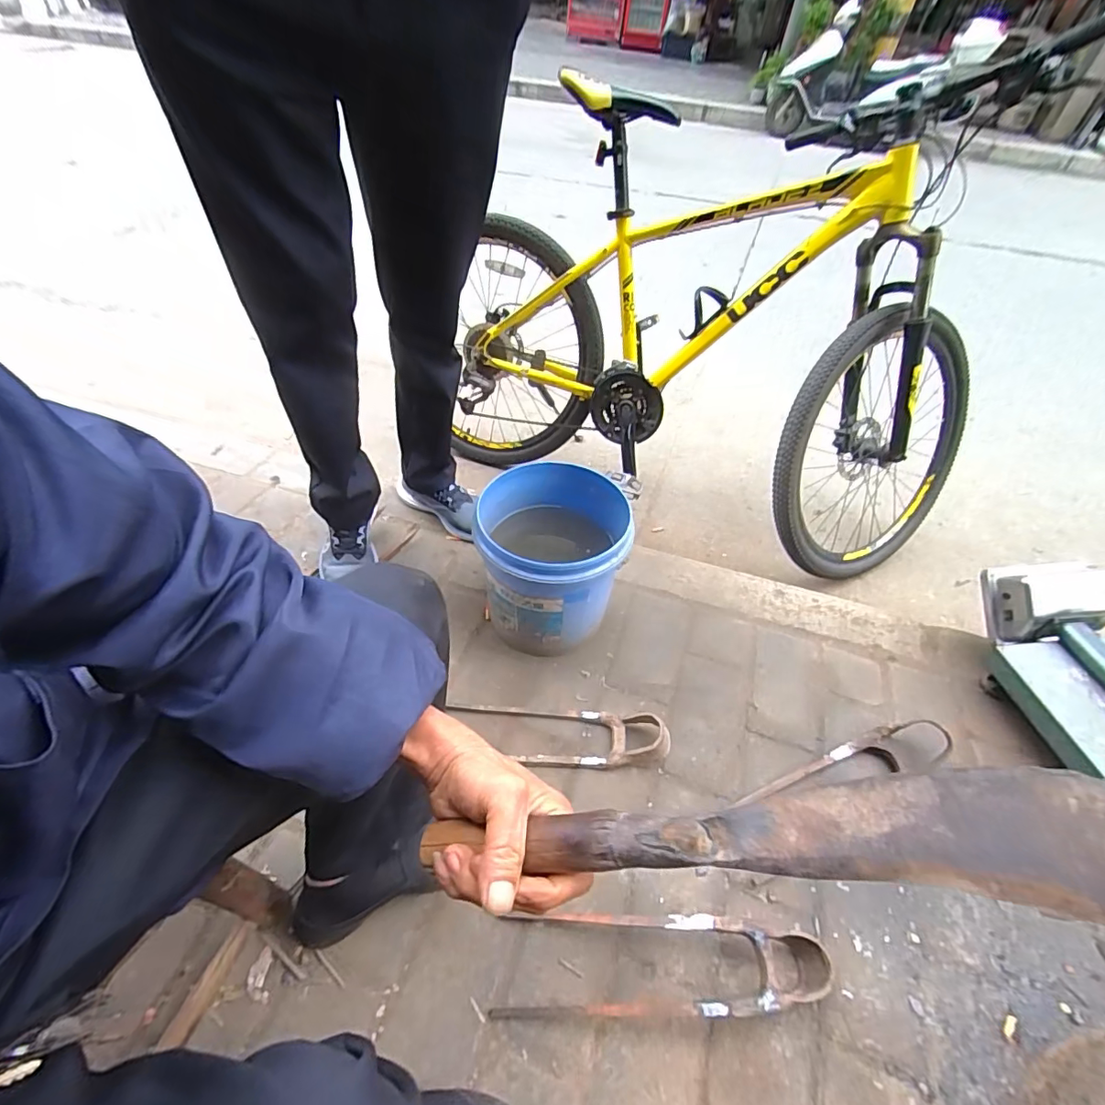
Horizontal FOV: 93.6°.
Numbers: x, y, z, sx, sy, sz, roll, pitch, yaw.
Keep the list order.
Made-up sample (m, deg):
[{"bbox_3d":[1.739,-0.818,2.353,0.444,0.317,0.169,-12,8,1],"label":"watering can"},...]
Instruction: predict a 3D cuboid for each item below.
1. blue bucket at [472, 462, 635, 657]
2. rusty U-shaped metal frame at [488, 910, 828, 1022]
[{"bbox_3d":[-0.006,0.013,0.960,0.252,0.264,0.267,3,49,-3],"label":"blue bucket"},{"bbox_3d":[0.130,0.516,0.651,0.402,0.067,0.103,3,49,-4],"label":"rusty U-shaped metal frame"}]

